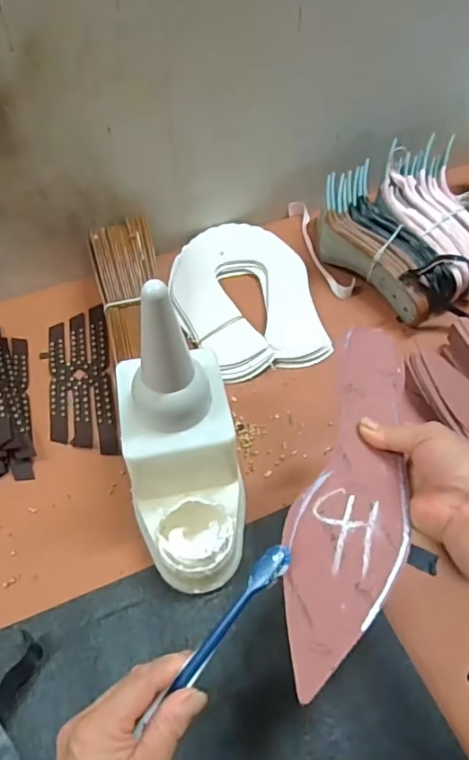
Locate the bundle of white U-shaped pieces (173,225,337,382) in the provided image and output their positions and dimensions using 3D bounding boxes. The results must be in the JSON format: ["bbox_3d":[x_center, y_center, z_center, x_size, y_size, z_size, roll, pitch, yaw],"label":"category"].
[{"bbox_3d":[0.011,-0.112,0.702,0.176,0.024,0.257,-12,54,-8],"label":"bundle of white U-shaped pieces"}]

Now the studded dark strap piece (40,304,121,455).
[{"bbox_3d":[-0.184,-0.003,0.634,0.073,0.007,0.209,-11,54,-7],"label":"studded dark strap piece"}]

